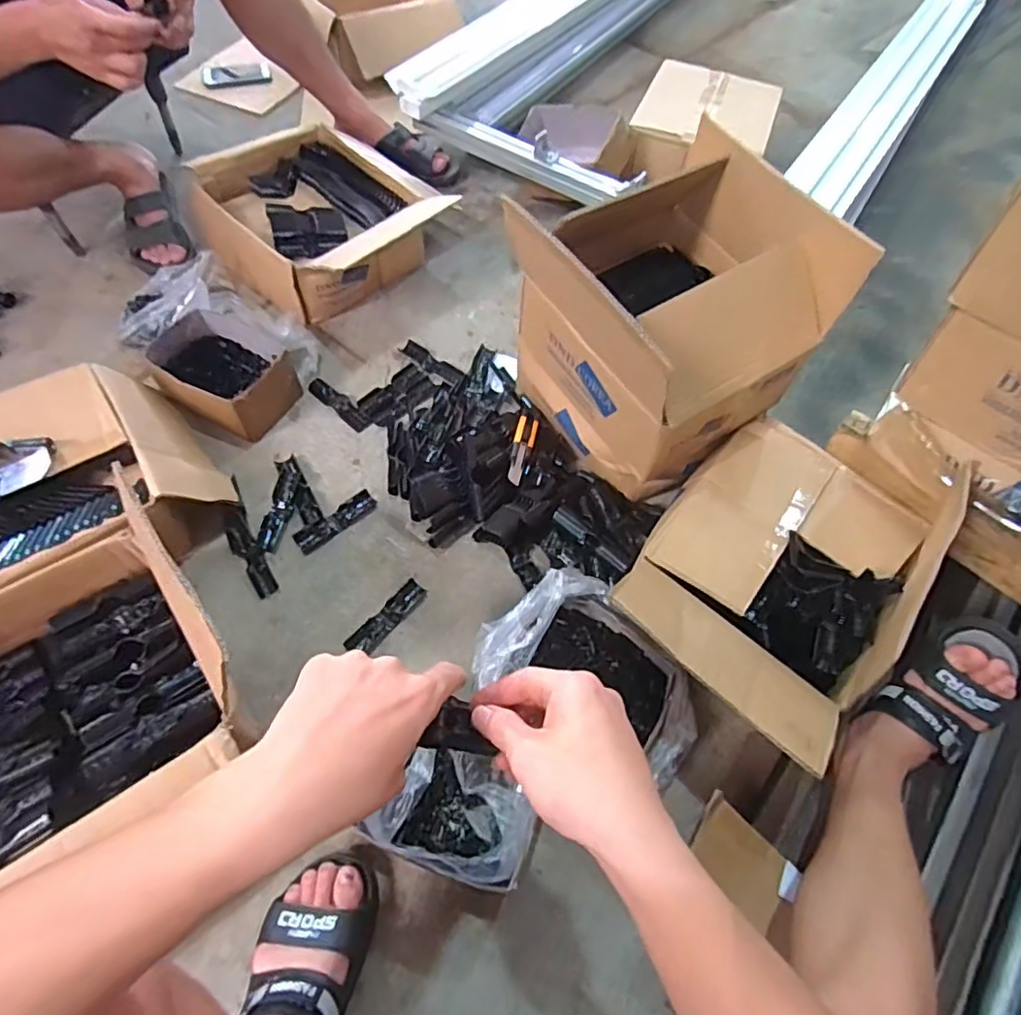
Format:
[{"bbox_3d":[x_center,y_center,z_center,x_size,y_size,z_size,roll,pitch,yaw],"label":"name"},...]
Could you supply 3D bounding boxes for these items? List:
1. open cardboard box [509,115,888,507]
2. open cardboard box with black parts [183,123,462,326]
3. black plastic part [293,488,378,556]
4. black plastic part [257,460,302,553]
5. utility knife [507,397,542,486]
[{"bbox_3d":[0.206,-0.242,0.870,0.315,0.338,0.309,-28,65,-19],"label":"open cardboard box"},{"bbox_3d":[-0.329,-0.545,1.158,0.444,0.167,0.387,39,64,18],"label":"open cardboard box with black parts"},{"bbox_3d":[-0.261,0.021,0.931,0.129,0.009,0.034,-37,68,-22],"label":"black plastic part"},{"bbox_3d":[-0.344,-0.007,0.934,0.035,0.019,0.155,7,59,0],"label":"black plastic part"},{"bbox_3d":[0.024,-0.111,0.974,0.037,0.019,0.214,10,43,2],"label":"utility knife"}]

